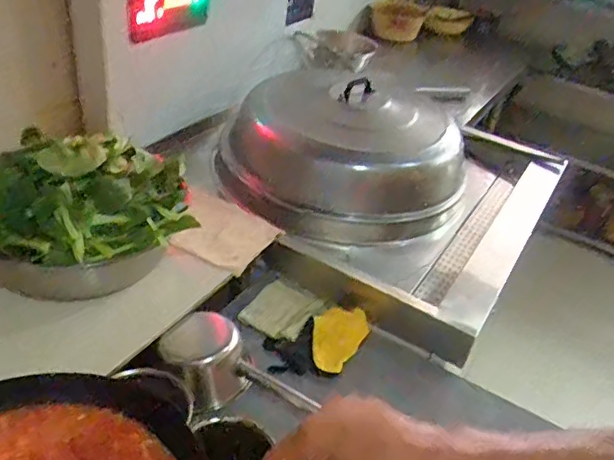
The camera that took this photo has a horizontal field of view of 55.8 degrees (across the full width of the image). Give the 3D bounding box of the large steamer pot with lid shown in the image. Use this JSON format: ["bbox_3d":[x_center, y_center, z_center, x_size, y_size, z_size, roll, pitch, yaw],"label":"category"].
[{"bbox_3d":[0.086,-0.211,1.357,0.512,0.263,0.411,-14,41,-28],"label":"large steamer pot with lid"}]

